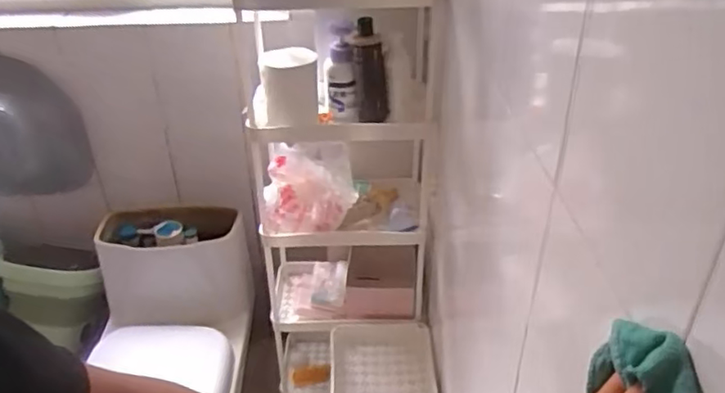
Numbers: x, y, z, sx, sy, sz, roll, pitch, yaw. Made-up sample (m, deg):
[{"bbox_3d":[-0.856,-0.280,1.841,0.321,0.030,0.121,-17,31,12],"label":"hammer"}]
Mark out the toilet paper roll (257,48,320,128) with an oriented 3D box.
[{"bbox_3d":[-0.124,-0.189,1.043,0.094,0.105,0.086,0,35,0],"label":"toilet paper roll"}]

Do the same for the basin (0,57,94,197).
[{"bbox_3d":[-0.836,-0.149,1.477,0.303,0.357,0.088,-6,35,-8],"label":"basin"}]

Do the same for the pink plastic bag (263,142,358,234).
[{"bbox_3d":[-0.105,-0.015,1.164,0.174,0.154,0.117,-5,35,-7],"label":"pink plastic bag"}]

